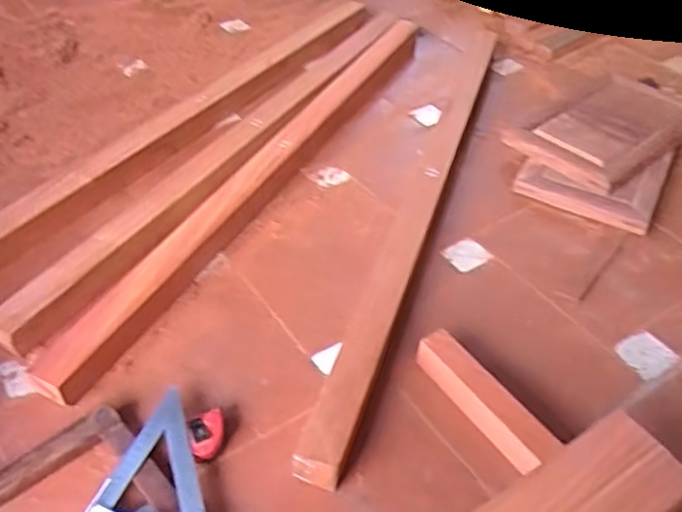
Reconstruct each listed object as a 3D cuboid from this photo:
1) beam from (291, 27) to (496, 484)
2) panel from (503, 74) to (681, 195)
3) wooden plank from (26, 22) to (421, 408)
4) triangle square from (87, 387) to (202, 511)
[{"bbox_3d":[0.157,-0.108,1.193,0.063,0.066,1.158,14,44,13],"label":"beam"},{"bbox_3d":[0.543,-0.256,1.315,0.375,0.025,0.235,-28,49,-26],"label":"panel"},{"bbox_3d":[-0.117,-0.187,1.272,0.086,0.060,1.216,20,46,19],"label":"wooden plank"},{"bbox_3d":[-0.229,0.283,0.770,0.126,0.030,0.240,-13,45,-16],"label":"triangle square"}]

